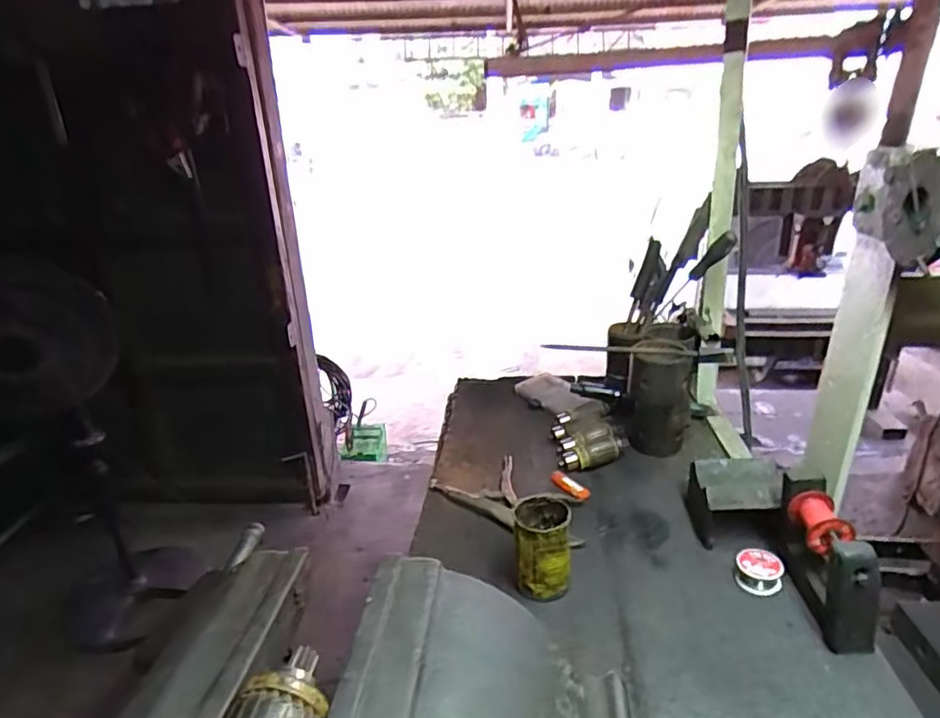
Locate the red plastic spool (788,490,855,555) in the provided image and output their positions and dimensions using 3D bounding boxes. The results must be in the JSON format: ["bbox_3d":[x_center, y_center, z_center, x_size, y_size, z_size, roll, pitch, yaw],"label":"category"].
[{"bbox_3d":[0.429,0.200,0.717,0.052,0.045,0.068,2,24,8],"label":"red plastic spool"}]

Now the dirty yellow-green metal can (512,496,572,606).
[{"bbox_3d":[0.097,0.249,0.788,0.070,0.108,0.093,0,23,4],"label":"dirty yellow-green metal can"}]

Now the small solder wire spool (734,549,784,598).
[{"bbox_3d":[0.387,0.286,0.783,0.055,0.033,0.057,-2,23,1],"label":"small solder wire spool"}]

